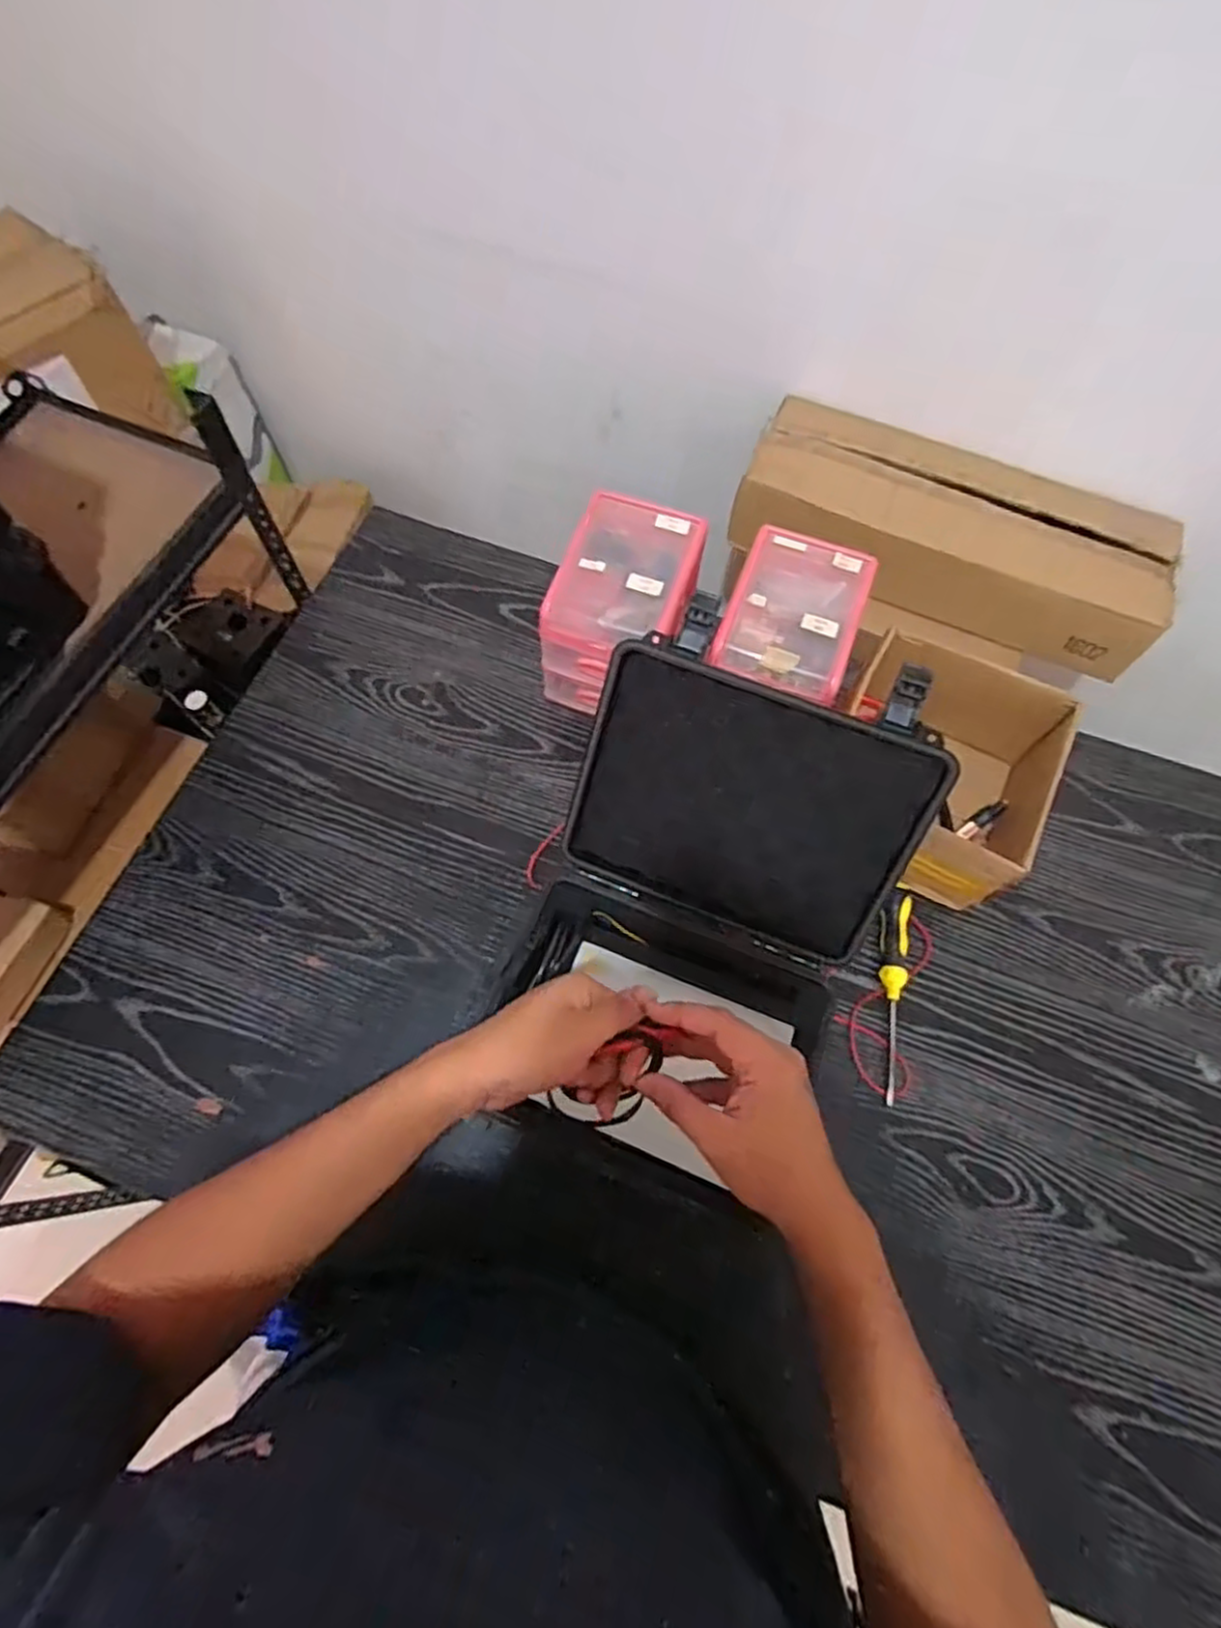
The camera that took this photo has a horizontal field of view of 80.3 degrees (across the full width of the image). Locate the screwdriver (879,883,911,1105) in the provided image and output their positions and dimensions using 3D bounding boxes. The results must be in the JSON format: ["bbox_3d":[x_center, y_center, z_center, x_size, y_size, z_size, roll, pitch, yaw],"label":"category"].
[{"bbox_3d":[0.277,0.168,0.708,0.030,0.033,0.210,9,67,2],"label":"screwdriver"}]

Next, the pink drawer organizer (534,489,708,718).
[{"bbox_3d":[0.018,-0.215,0.798,0.145,0.158,0.188,17,67,5],"label":"pink drawer organizer"}]

